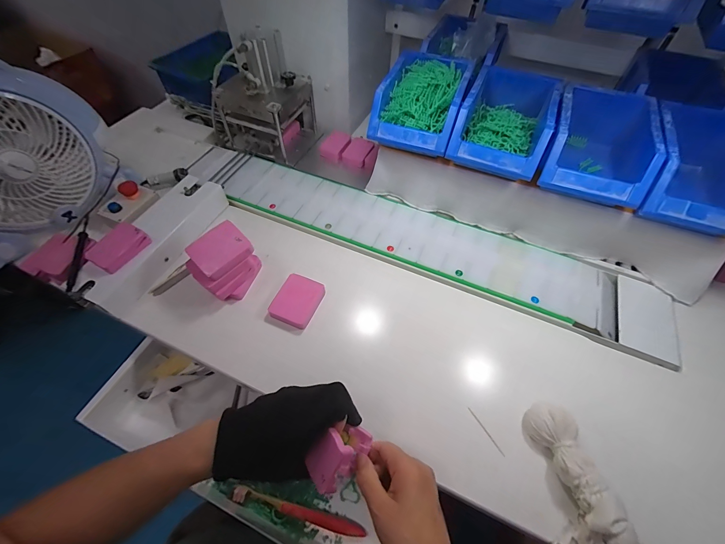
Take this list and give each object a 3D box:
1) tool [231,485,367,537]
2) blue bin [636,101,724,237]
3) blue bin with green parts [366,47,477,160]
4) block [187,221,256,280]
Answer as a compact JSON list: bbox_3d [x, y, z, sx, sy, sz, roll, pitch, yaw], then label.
[{"bbox_3d":[-0.084,0.314,0.409,0.177,0.019,0.017,12,57,7],"label":"tool"},{"bbox_3d":[0.443,-0.127,0.421,0.126,0.091,0.170,19,58,12],"label":"blue bin"},{"bbox_3d":[0.097,-0.273,0.499,0.121,0.073,0.175,18,58,12],"label":"blue bin with green parts"},{"bbox_3d":[-0.193,-0.030,0.425,0.055,0.026,0.071,39,65,23],"label":"block"}]

